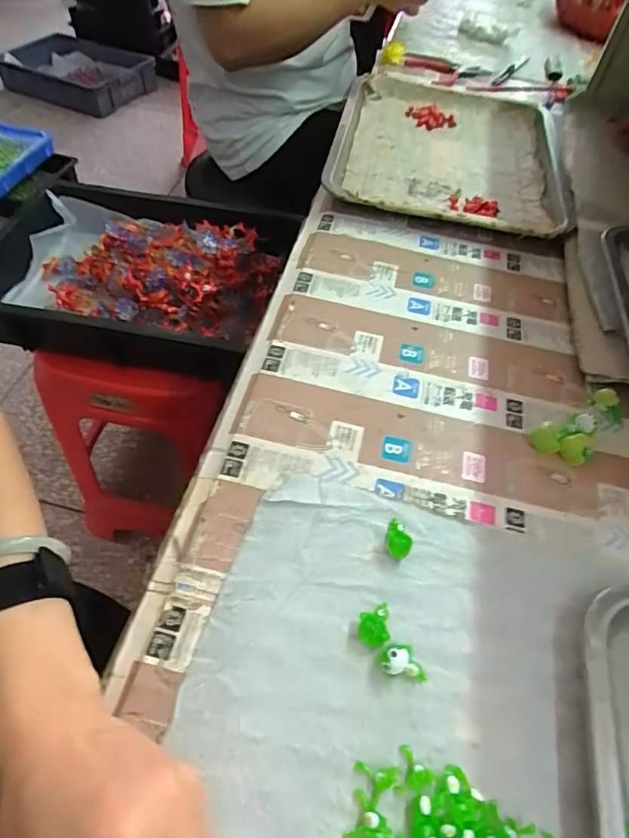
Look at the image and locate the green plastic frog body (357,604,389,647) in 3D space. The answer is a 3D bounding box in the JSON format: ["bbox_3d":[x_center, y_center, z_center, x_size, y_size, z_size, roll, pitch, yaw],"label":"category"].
[{"bbox_3d":[0.033,0.114,0.276,0.017,0.009,0.022,6,54,1],"label":"green plastic frog body"}]

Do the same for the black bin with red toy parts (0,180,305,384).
[{"bbox_3d":[-0.275,-0.227,0.769,0.438,0.086,0.323,12,54,5],"label":"black bin with red toy parts"}]

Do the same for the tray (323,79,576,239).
[{"bbox_3d":[0.158,-0.320,0.575,0.256,0.030,0.331,9,54,4],"label":"tray"}]

